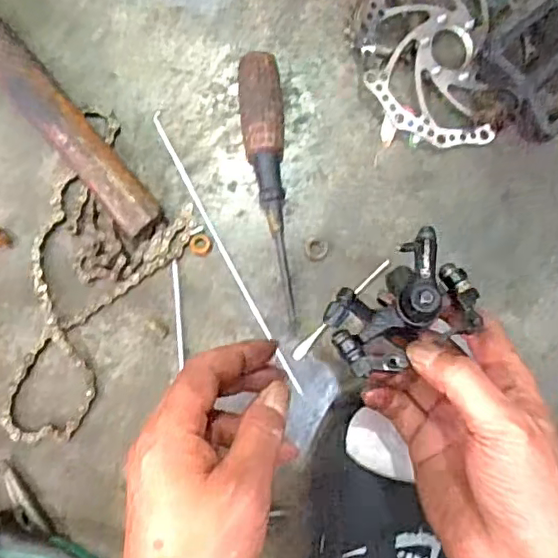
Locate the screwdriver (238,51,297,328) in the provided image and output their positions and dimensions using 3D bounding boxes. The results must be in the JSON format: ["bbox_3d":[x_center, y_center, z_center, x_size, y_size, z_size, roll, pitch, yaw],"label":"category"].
[{"bbox_3d":[-0.007,-0.067,0.443,0.031,0.035,0.199,-6,88,-3],"label":"screwdriver"}]

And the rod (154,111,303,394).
[{"bbox_3d":[-0.041,-0.021,0.455,0.006,0.004,0.244,-28,90,-3],"label":"rod"}]

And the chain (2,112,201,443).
[{"bbox_3d":[-0.140,0.005,0.441,0.107,0.017,0.248,21,87,-2],"label":"chain"}]

